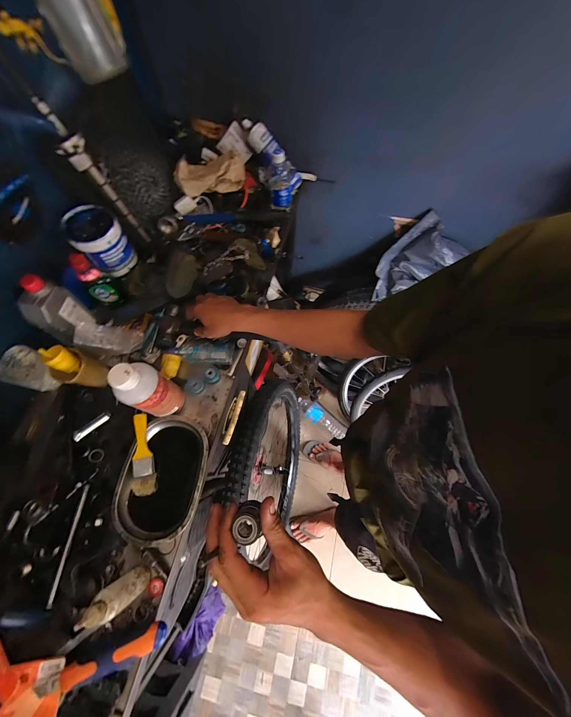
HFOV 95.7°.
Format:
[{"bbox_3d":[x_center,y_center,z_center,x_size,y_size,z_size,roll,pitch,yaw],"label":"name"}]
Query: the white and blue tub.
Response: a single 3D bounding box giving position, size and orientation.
[{"bbox_3d":[-0.403,-0.255,0.575,0.094,0.117,0.102,0,68,-1],"label":"white and blue tub"}]

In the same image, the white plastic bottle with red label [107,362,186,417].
[{"bbox_3d":[-0.250,0.060,0.477,0.065,0.171,0.075,30,71,11],"label":"white plastic bottle with red label"}]

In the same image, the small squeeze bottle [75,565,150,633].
[{"bbox_3d":[-0.254,0.361,0.394,0.035,0.125,0.035,0,68,-1],"label":"small squeeze bottle"}]

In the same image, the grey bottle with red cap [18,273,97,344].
[{"bbox_3d":[-0.463,-0.092,0.531,0.056,0.148,0.090,28,70,10],"label":"grey bottle with red cap"}]

